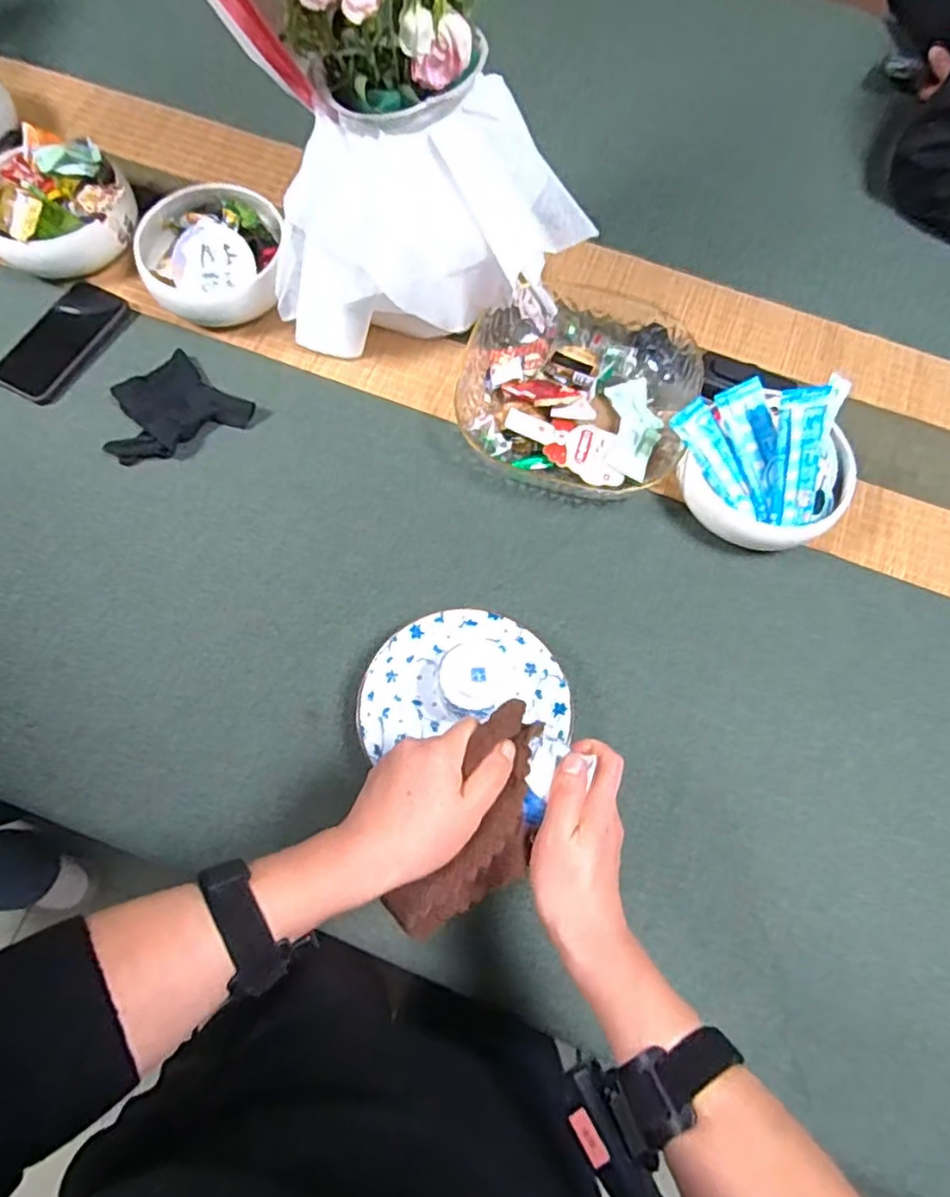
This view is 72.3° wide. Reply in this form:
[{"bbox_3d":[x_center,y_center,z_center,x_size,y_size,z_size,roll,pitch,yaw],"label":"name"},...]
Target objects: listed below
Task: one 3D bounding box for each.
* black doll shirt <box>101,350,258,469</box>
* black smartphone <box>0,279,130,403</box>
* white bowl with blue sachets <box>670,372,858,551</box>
[{"bbox_3d":[-0.311,-0.189,0.659,0.131,0.013,0.107,-42,76,-15],"label":"black doll shirt"},{"bbox_3d":[-0.438,-0.274,0.689,0.073,0.008,0.149,28,72,8],"label":"black smartphone"},{"bbox_3d":[0.279,-0.130,0.612,0.175,0.127,0.149,-5,70,-4],"label":"white bowl with blue sachets"}]

